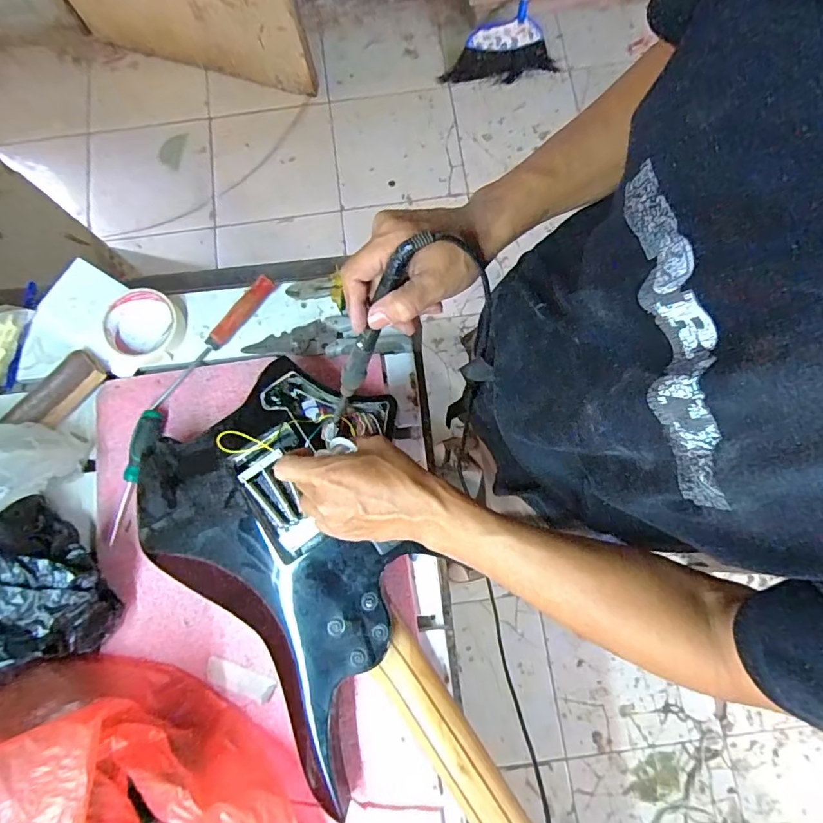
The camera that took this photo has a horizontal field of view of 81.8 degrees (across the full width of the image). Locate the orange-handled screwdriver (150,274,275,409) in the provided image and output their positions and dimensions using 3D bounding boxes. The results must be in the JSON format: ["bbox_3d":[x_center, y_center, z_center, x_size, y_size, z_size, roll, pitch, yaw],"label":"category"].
[{"bbox_3d":[-0.234,-0.084,0.554,0.023,0.023,0.195,43,83,8],"label":"orange-handled screwdriver"}]

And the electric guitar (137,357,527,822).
[{"bbox_3d":[0.009,0.282,0.453,0.260,0.053,0.731,-34,84,-7],"label":"electric guitar"}]

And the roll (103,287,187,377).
[{"bbox_3d":[-0.313,-0.096,0.559,0.086,0.027,0.096,-11,79,-1],"label":"roll"}]

